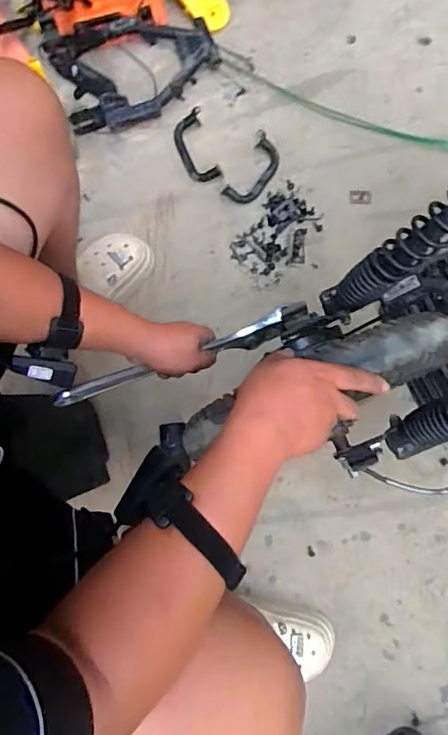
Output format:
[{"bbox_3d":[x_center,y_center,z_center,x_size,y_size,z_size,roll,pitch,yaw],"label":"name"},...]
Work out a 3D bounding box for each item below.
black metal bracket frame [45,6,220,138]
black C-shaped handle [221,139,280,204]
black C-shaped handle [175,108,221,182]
[{"bbox_3d":[-0.178,-0.619,1.073,0.330,0.049,0.238,-21,80,-3],"label":"black metal bracket frame"},{"bbox_3d":[0.061,-0.386,1.042,0.060,0.021,0.138,37,82,7],"label":"black C-shaped handle"},{"bbox_3d":[-0.059,-0.443,1.054,0.065,0.014,0.153,-17,80,-3],"label":"black C-shaped handle"}]

